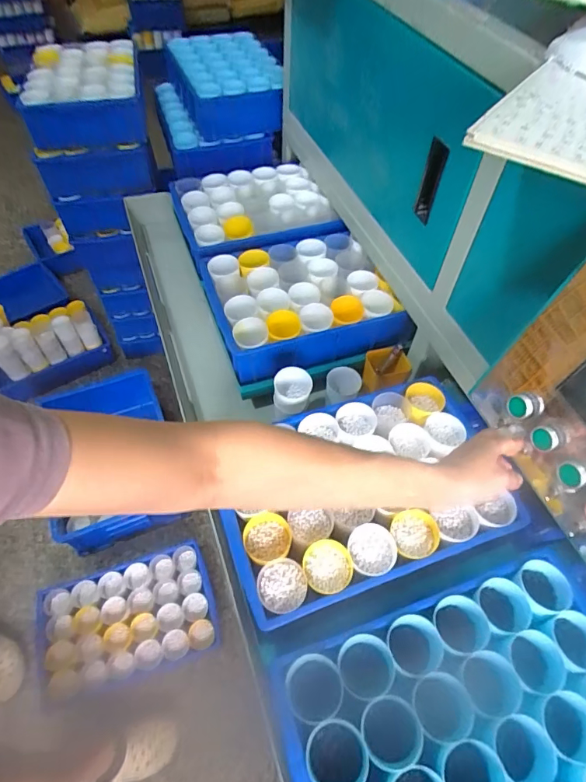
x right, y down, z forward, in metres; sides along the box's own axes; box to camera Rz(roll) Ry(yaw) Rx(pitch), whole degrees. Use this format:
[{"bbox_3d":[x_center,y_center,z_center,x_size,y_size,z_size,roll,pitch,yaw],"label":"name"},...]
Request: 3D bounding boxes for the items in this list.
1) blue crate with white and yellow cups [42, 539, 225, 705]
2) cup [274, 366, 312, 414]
[{"bbox_3d":[-0.414,0.579,1.128,0.424,0.111,0.280,-13,57,-13],"label":"blue crate with white and yellow cups"},{"bbox_3d":[-0.001,0.003,0.770,0.063,0.060,0.063,2,55,-3],"label":"cup"}]

